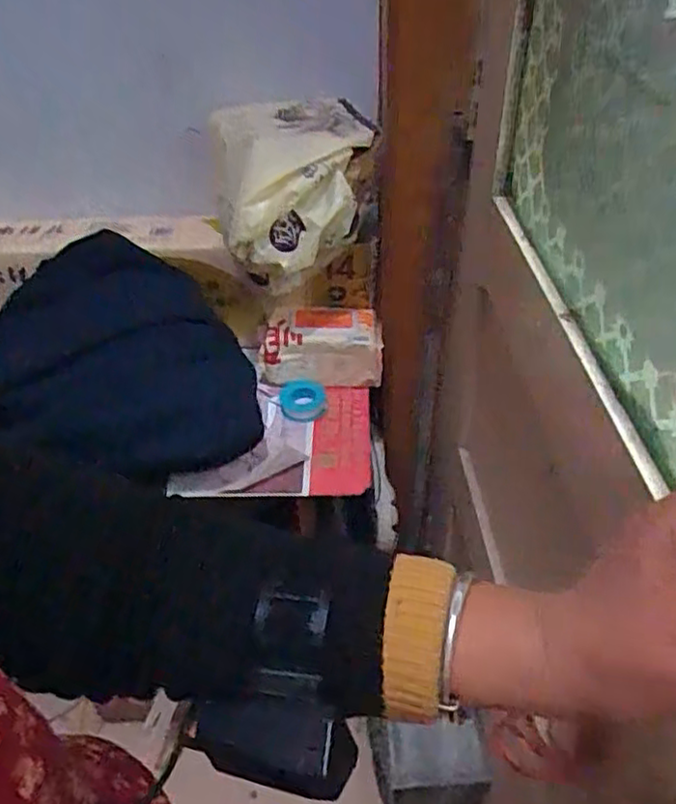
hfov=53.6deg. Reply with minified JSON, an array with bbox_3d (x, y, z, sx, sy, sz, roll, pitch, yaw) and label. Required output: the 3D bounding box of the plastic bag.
[{"bbox_3d":[-0.052,-0.267,0.850,0.187,0.163,0.207,-11,43,-8],"label":"plastic bag"}]

